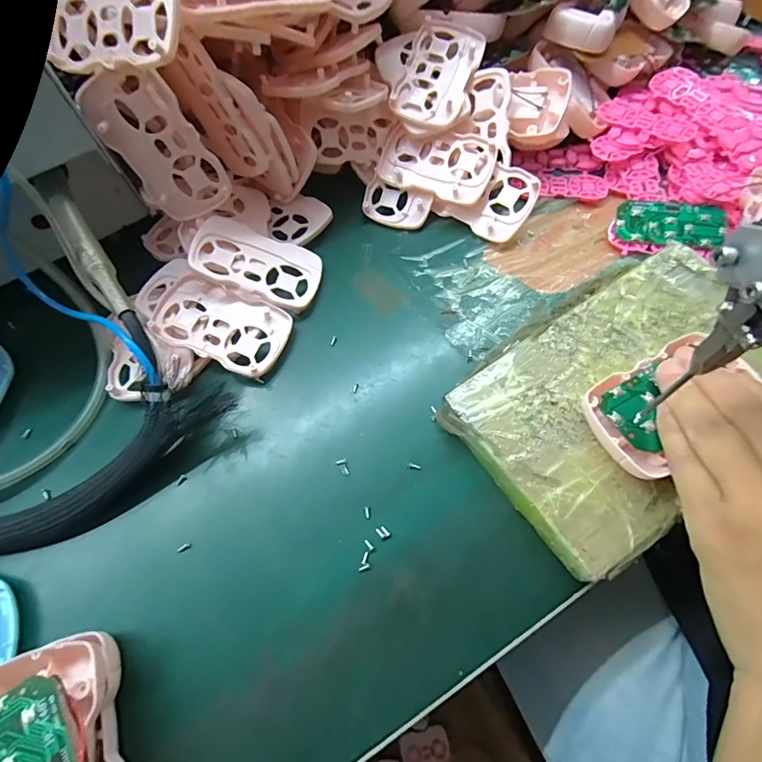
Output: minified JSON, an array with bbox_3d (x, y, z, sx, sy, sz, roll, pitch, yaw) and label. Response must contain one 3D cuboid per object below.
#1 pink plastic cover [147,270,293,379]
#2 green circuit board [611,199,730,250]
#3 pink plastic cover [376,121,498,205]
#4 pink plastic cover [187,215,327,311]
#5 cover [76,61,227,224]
[{"bbox_3d":[-0.110,-0.040,0.282,0.087,0.027,0.054,19,66,12],"label":"pink plastic cover"},{"bbox_3d":[0.218,-0.121,0.307,0.073,0.007,0.039,13,65,9],"label":"green circuit board"},{"bbox_3d":[0.043,-0.173,0.327,0.089,0.011,0.052,22,88,12],"label":"pink plastic cover"},{"bbox_3d":[-0.088,-0.085,0.293,0.088,0.004,0.054,20,64,-13],"label":"pink plastic cover"},{"bbox_3d":[-0.142,-0.146,0.260,0.055,0.087,0.014,-21,45,10],"label":"cover"}]

